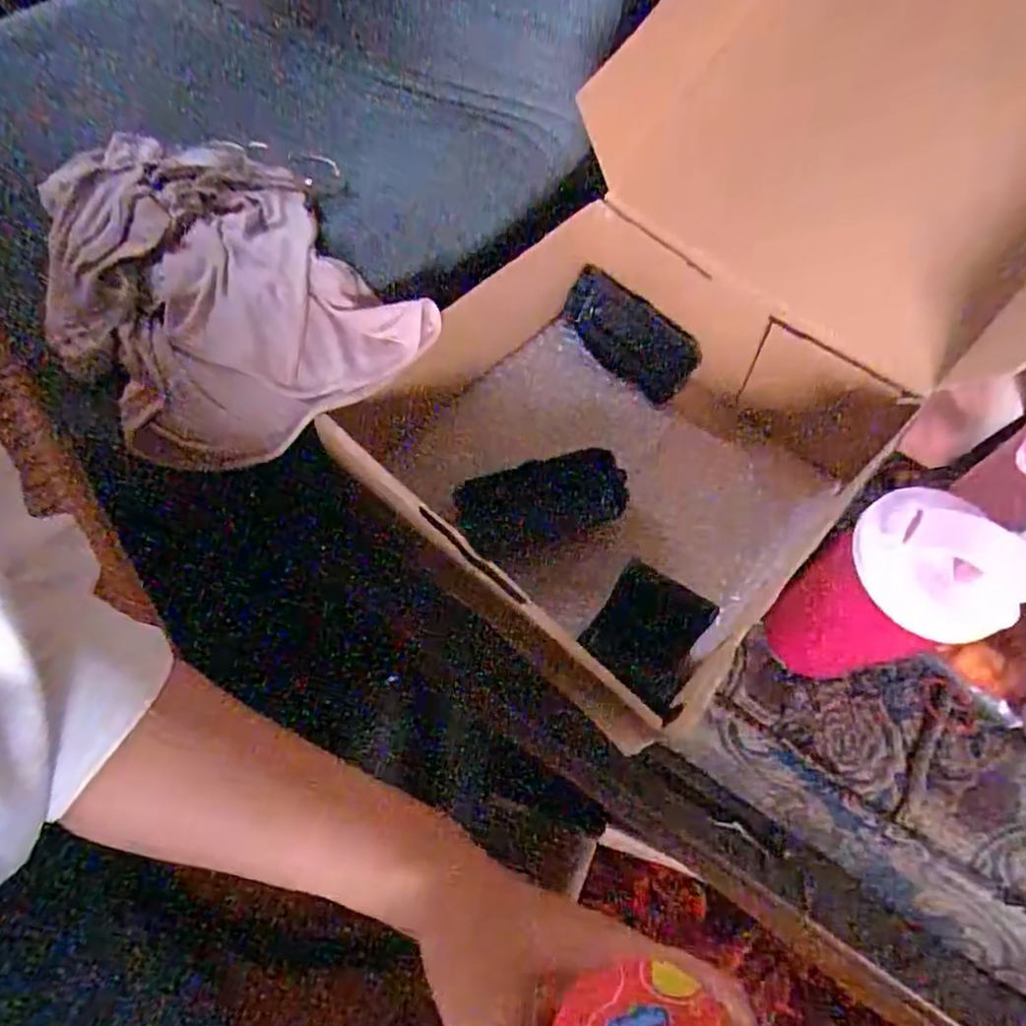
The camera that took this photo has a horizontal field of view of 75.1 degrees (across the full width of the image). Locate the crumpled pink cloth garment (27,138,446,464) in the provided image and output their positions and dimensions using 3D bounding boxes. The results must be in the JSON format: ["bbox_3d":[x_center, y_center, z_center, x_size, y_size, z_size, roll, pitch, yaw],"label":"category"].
[{"bbox_3d":[-0.196,-0.147,0.420,0.184,0.047,0.253,-39,68,-20],"label":"crumpled pink cloth garment"}]

